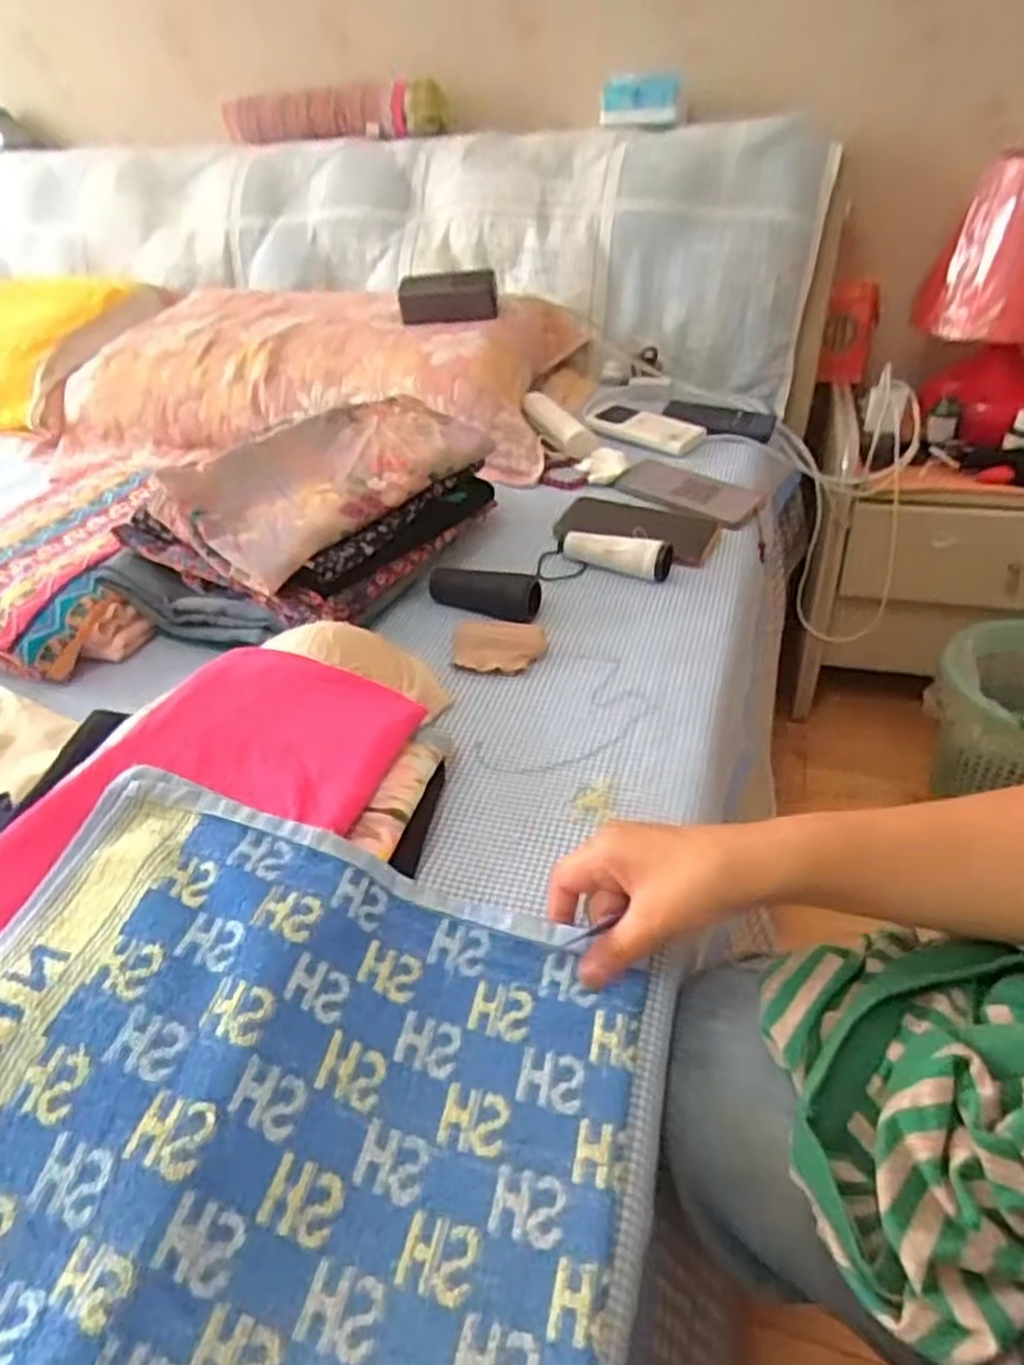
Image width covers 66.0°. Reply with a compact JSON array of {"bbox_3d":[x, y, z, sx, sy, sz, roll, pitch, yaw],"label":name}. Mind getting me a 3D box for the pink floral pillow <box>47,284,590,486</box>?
[{"bbox_3d":[-0.285,-0.431,1.106,0.702,0.157,0.338,8,38,13],"label":"pink floral pillow"}]

